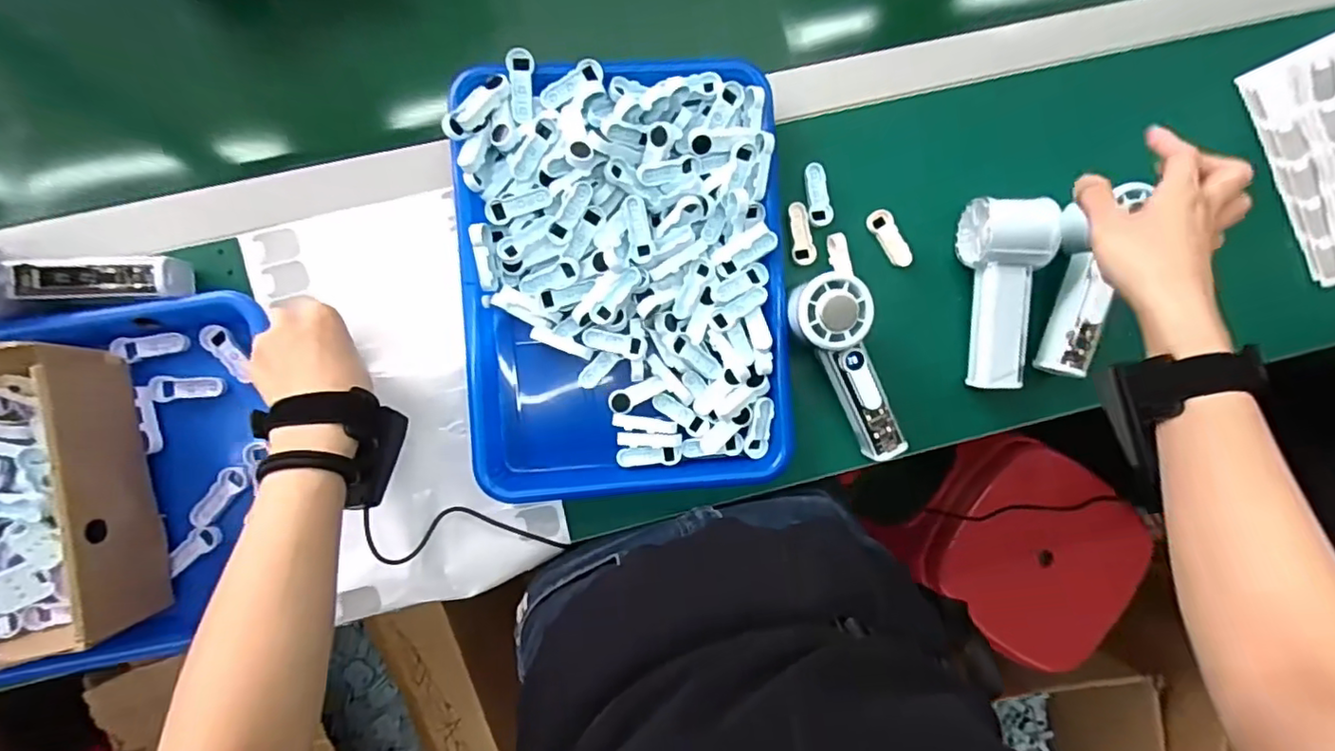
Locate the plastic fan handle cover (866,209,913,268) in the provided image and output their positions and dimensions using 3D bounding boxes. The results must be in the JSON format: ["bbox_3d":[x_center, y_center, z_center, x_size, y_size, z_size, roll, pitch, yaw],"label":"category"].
[{"bbox_3d":[0.186,-0.114,0.510,0.019,0.009,0.052,-29,92,-3],"label":"plastic fan handle cover"}]

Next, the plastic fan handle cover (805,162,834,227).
[{"bbox_3d":[0.126,-0.150,0.504,0.020,0.004,0.050,-4,90,-3],"label":"plastic fan handle cover"}]

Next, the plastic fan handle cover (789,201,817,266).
[{"bbox_3d":[0.111,-0.118,0.504,0.019,0.004,0.051,-9,90,-3],"label":"plastic fan handle cover"}]

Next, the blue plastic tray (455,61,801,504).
[{"bbox_3d":[-0.032,-0.072,0.479,0.243,0.047,0.325,-4,90,-3],"label":"blue plastic tray"}]

